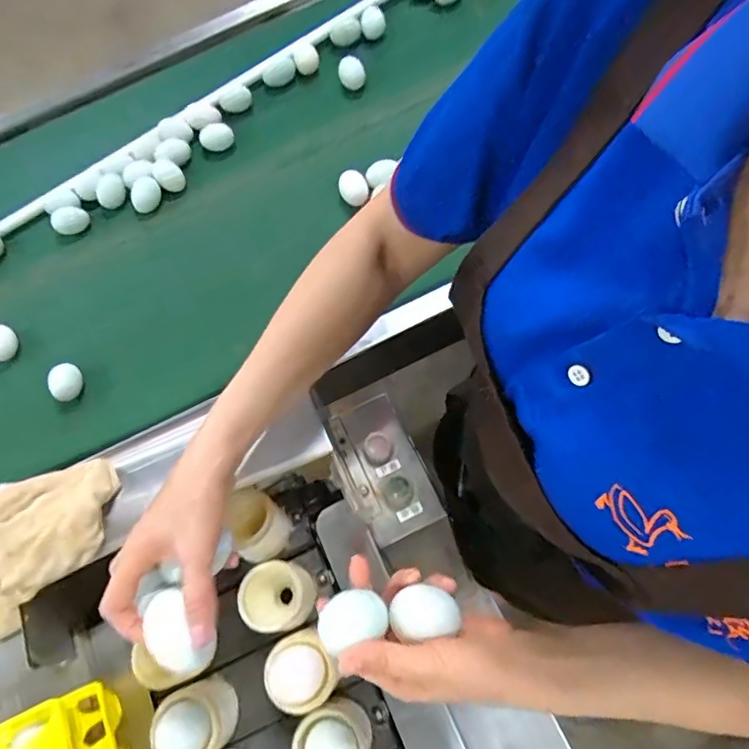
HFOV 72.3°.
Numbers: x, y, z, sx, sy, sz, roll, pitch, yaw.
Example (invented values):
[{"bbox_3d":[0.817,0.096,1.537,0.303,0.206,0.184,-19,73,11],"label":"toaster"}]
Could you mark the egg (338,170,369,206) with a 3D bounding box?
[{"bbox_3d":[-0.032,-0.281,0.790,0.044,0.046,0.042,-3,71,-1],"label":"egg"}]

